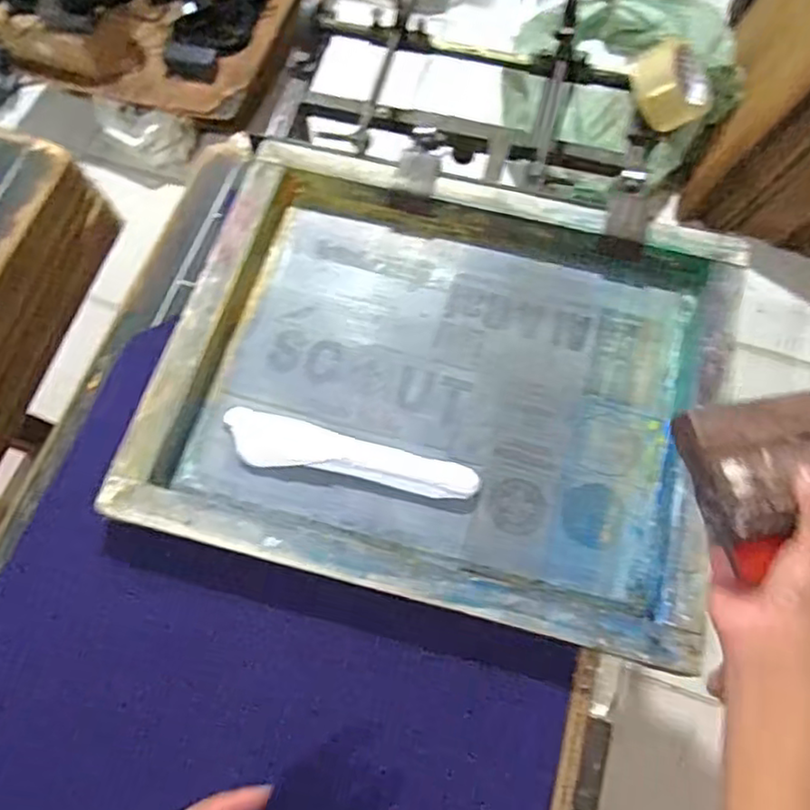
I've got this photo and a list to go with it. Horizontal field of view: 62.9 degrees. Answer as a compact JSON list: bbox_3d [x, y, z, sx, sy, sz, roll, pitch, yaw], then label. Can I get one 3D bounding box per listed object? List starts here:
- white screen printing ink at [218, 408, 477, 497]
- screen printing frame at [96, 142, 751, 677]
[{"bbox_3d":[-0.059,0.057,0.683,0.264,0.019,0.051,13,69,7],"label":"white screen printing ink"},{"bbox_3d":[0.042,-0.036,0.712,0.573,0.055,0.474,13,69,6],"label":"screen printing frame"}]

